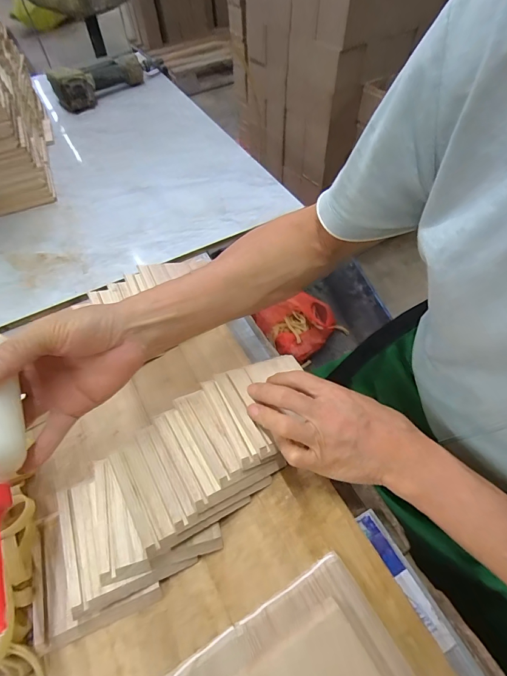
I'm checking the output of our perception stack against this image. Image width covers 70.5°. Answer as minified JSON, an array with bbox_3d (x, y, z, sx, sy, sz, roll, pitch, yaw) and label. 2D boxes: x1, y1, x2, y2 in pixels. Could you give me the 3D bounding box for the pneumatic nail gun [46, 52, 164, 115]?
[{"bbox_3d":[-0.322,-0.569,0.779,0.066,0.064,0.243,30,60,22],"label":"pneumatic nail gun"}]

